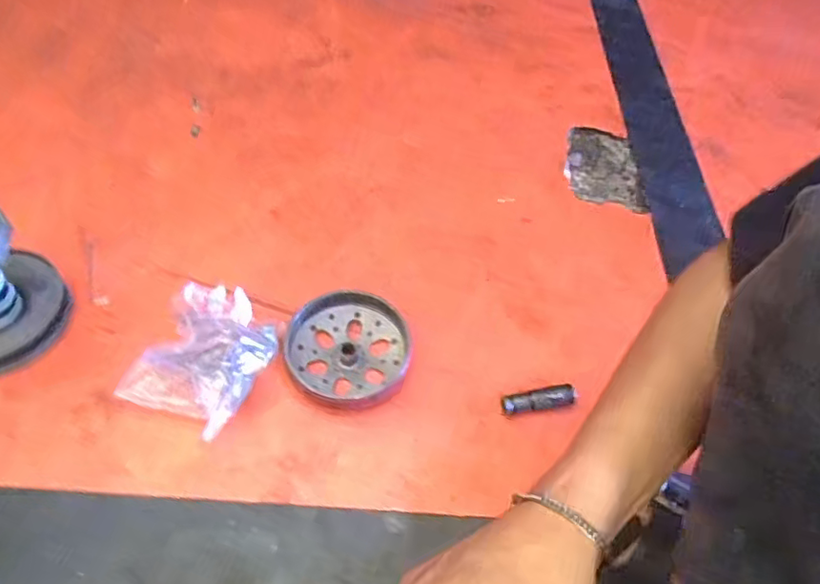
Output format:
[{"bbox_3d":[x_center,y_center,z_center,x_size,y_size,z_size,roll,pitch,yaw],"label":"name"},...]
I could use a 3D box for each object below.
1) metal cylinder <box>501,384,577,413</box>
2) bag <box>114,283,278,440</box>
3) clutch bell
[{"bbox_3d":[0.137,0.114,0.604,0.079,0.015,0.022,-6,54,-8],"label":"metal cylinder"},{"bbox_3d":[-0.208,0.068,0.579,0.121,0.090,0.127,26,56,15],"label":"bag"},{"bbox_3d":[-0.068,0.058,0.623,0.132,0.035,0.129,2,53,-2],"label":"clutch bell"}]

